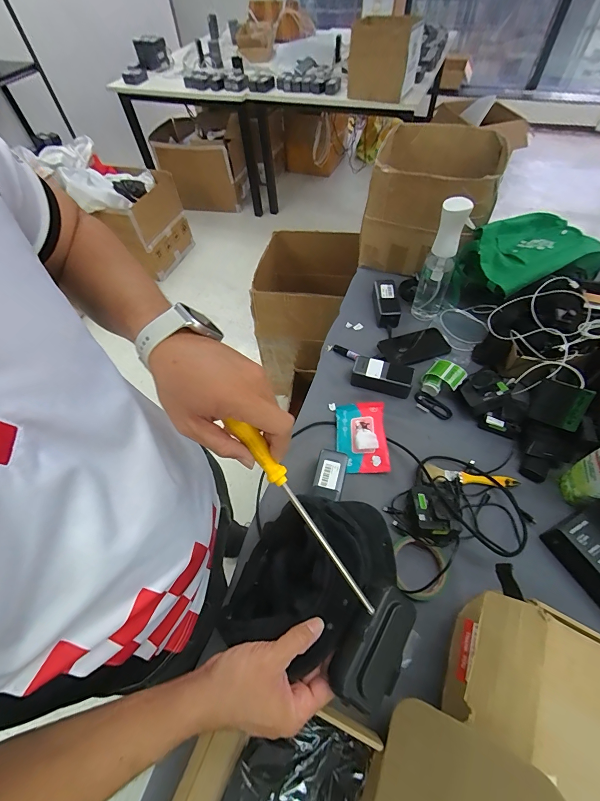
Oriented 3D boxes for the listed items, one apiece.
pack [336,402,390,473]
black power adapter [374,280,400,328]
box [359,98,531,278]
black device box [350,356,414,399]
[{"bbox_3d":[0.122,0.069,0.674,0.096,0.029,0.142,-1,57,3],"label":"pack"},{"bbox_3d":[0.215,-0.242,0.842,0.054,0.031,0.128,-3,72,2],"label":"black power adapter"},{"bbox_3d":[0.333,-0.511,0.891,0.284,0.256,0.277,17,60,14],"label":"box"},{"bbox_3d":[0.177,-0.052,0.736,0.126,0.045,0.060,12,58,11],"label":"black device box"}]

